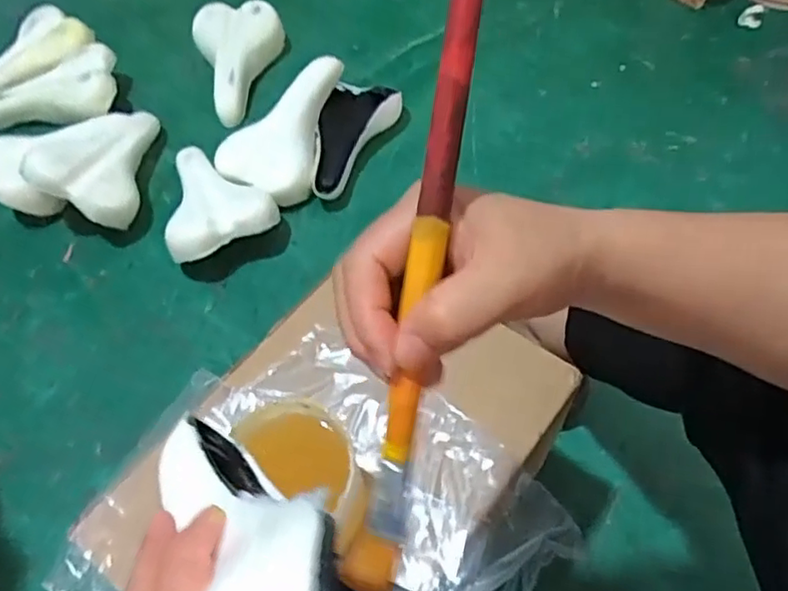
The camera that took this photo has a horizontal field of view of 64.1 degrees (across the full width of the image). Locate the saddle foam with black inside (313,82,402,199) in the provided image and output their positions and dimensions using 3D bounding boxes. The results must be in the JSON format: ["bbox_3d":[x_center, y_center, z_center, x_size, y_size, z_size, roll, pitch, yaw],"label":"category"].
[{"bbox_3d":[-0.059,-0.258,1.028,0.122,0.060,0.255,7,58,6],"label":"saddle foam with black inside"}]

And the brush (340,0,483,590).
[{"bbox_3d":[0.010,-0.008,0.247,0.019,0.010,0.276,10,101,6],"label":"brush"}]

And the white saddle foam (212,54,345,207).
[{"bbox_3d":[-0.161,-0.273,0.978,0.148,0.060,0.250,24,76,14],"label":"white saddle foam"}]

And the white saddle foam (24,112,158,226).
[{"bbox_3d":[-0.456,-0.206,0.967,0.137,0.112,0.232,-5,56,0],"label":"white saddle foam"}]

